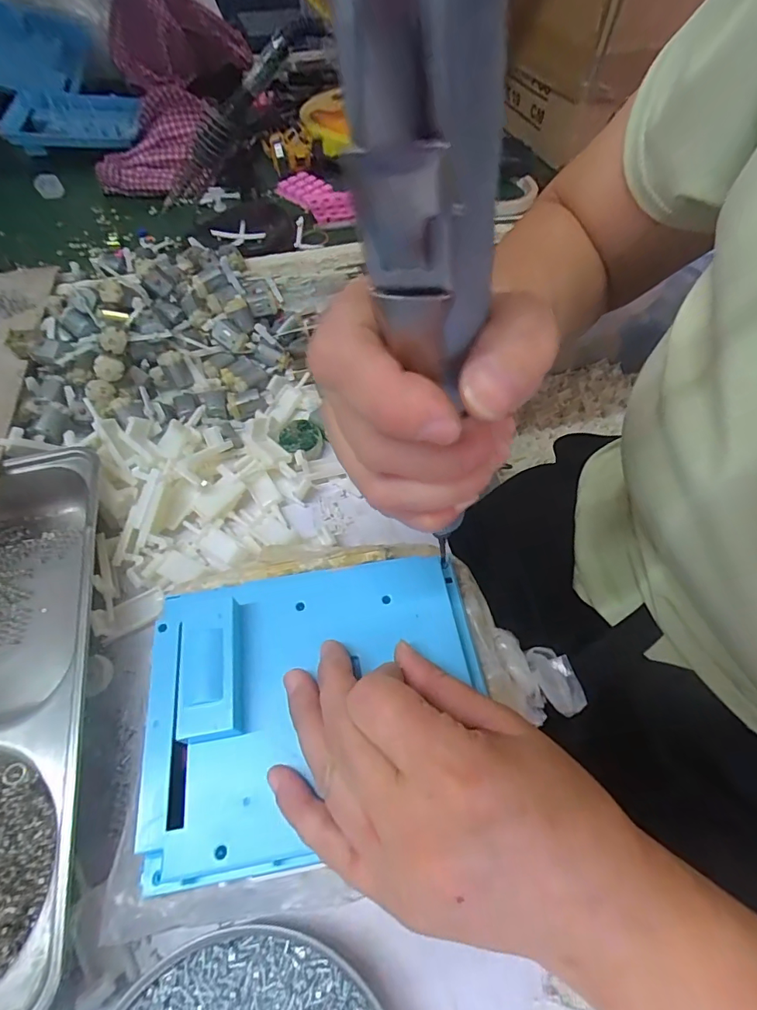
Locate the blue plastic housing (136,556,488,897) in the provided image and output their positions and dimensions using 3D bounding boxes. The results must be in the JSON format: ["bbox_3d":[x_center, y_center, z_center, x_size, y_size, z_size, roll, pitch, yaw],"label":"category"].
[{"bbox_3d":[-0.029,0.085,0.215,0.153,0.019,0.123,-8,60,-6],"label":"blue plastic housing"}]

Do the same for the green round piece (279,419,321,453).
[{"bbox_3d":[-0.059,-0.050,0.352,0.030,0.010,0.029,0,59,-1],"label":"green round piece"}]

